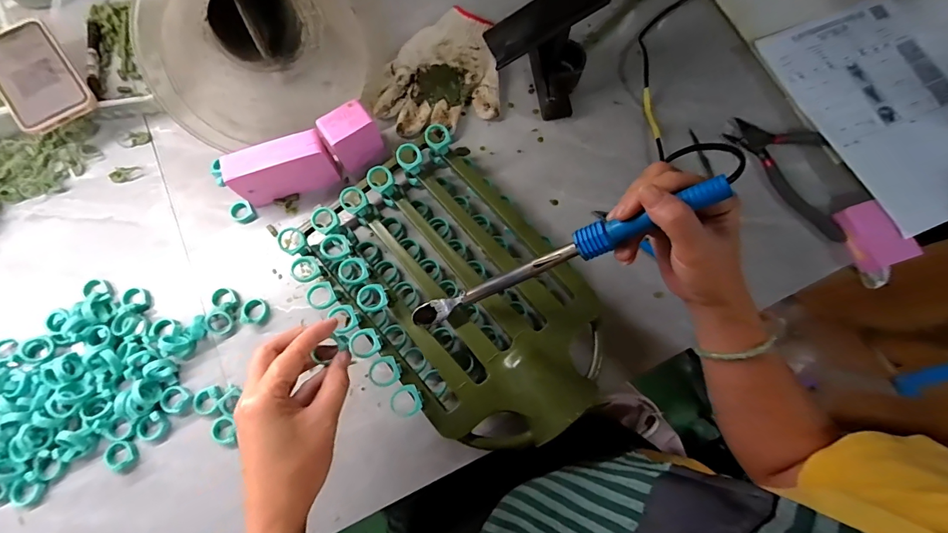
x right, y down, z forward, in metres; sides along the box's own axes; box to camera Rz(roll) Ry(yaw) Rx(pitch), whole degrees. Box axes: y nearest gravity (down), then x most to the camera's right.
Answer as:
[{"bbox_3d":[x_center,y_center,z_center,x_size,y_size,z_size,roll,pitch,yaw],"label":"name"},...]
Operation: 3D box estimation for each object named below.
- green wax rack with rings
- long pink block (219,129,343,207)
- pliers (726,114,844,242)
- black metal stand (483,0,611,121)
[{"bbox_3d":[-0.020,0.024,0.427,0.227,0.076,0.319,-38,78,-10],"label":"green wax rack with rings"},{"bbox_3d":[-0.215,-0.108,0.465,0.106,0.071,0.035,-18,75,-5],"label":"long pink block"},{"bbox_3d":[0.399,-0.121,0.498,0.090,0.015,0.183,-29,76,-8],"label":"pliers"},{"bbox_3d":[0.085,-0.248,0.487,0.124,0.115,0.097,-13,75,-4],"label":"black metal stand"}]

